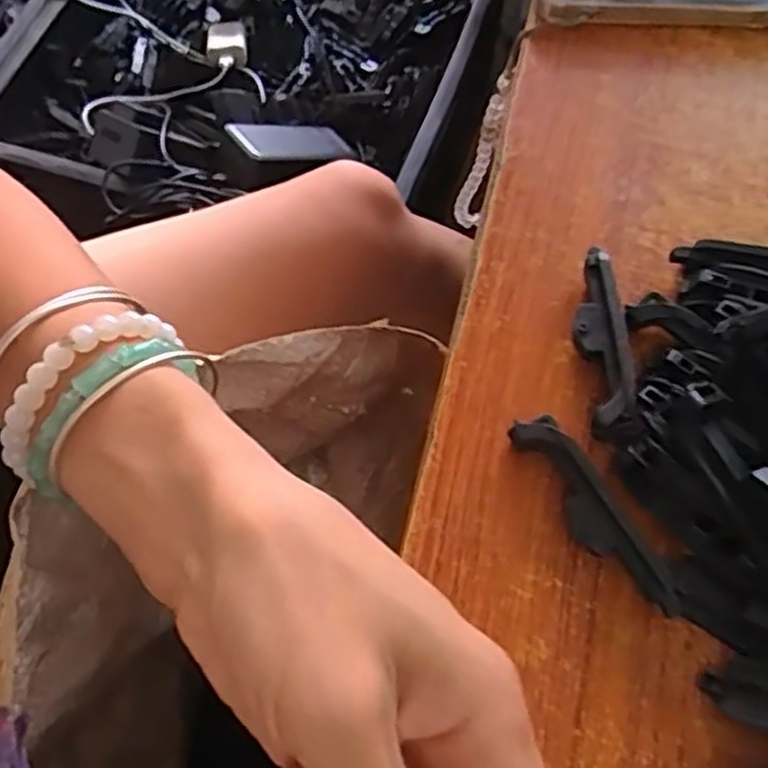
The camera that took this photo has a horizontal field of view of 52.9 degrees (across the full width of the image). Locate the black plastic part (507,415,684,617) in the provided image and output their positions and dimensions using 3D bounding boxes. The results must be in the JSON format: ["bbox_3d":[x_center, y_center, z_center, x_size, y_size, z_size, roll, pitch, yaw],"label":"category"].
[{"bbox_3d":[0.069,0.043,0.253,0.014,0.018,0.073,-30,69,-15],"label":"black plastic part"}]

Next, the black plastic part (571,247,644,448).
[{"bbox_3d":[0.078,-0.012,0.281,0.015,0.019,0.074,-1,64,-2],"label":"black plastic part"}]

